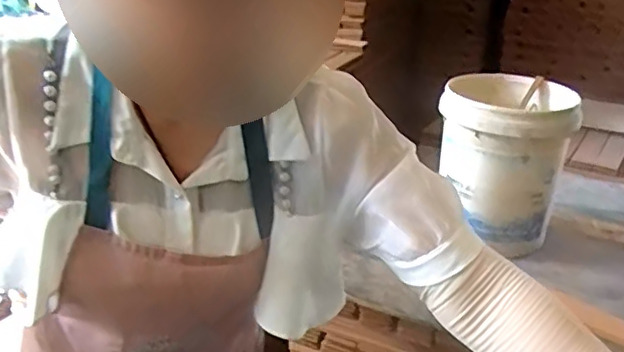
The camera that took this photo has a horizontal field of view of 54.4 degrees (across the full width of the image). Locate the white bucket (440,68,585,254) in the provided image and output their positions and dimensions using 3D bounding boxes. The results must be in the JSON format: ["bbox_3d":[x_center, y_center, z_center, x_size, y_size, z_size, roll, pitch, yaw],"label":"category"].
[{"bbox_3d":[0.459,-0.045,1.488,0.284,0.336,0.305,2,24,-1],"label":"white bucket"}]

